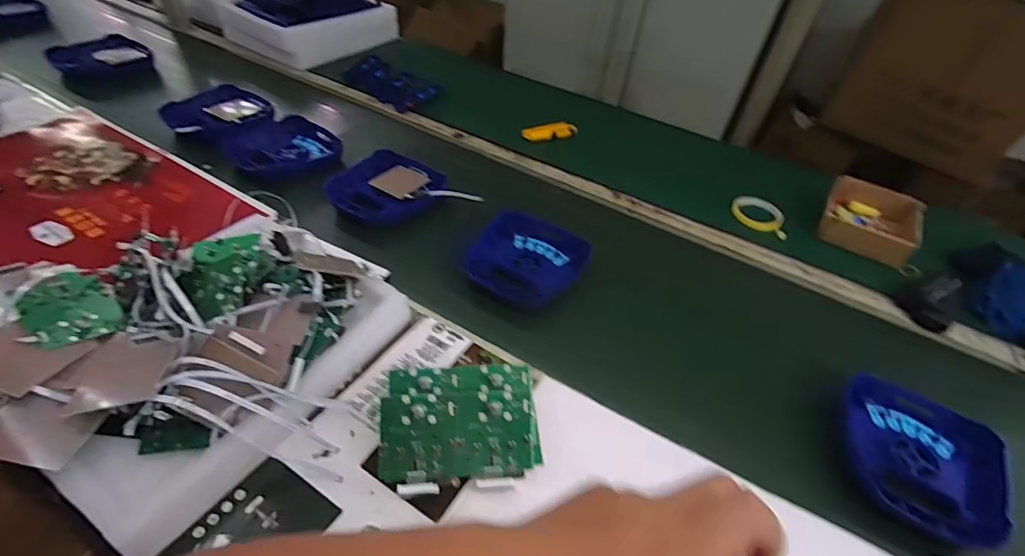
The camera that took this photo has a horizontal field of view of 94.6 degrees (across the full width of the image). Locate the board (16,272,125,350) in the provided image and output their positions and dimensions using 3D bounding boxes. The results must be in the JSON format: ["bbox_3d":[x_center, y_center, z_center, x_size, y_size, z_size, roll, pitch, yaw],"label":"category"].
[{"bbox_3d":[-0.466,0.032,0.500,0.087,0.012,0.079,49,26,10],"label":"board"}]

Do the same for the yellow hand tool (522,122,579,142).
[{"bbox_3d":[0.081,-0.317,1.025,0.116,0.027,0.035,-4,45,-12],"label":"yellow hand tool"}]

